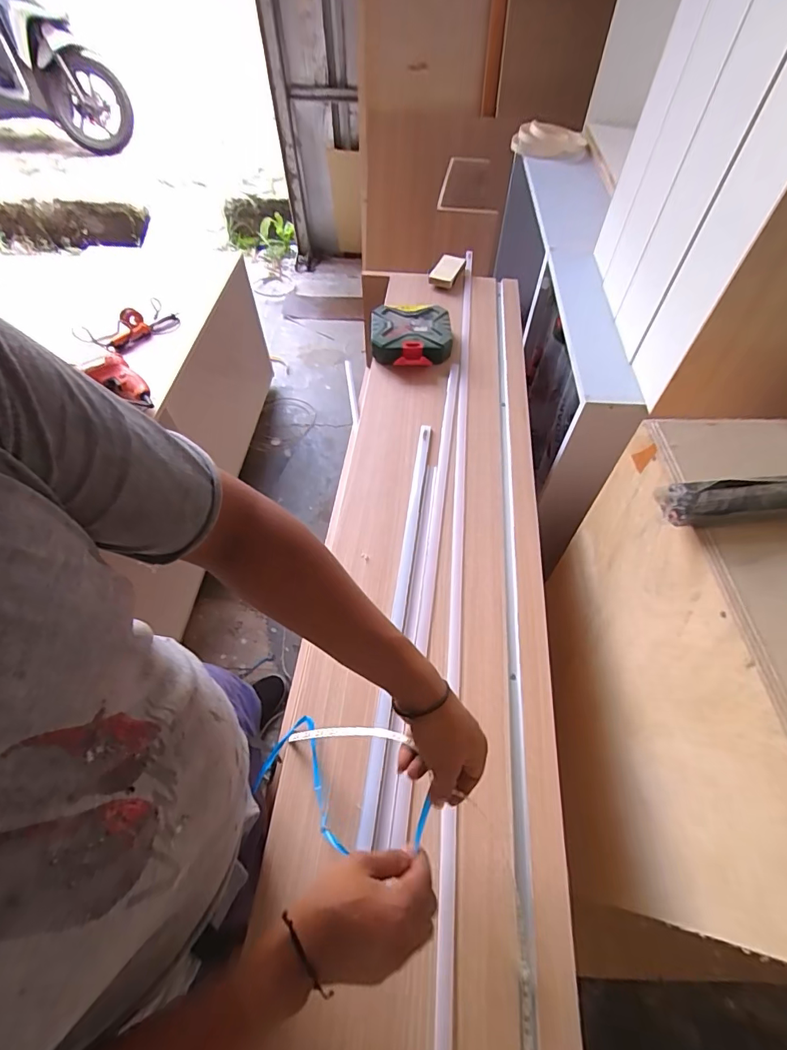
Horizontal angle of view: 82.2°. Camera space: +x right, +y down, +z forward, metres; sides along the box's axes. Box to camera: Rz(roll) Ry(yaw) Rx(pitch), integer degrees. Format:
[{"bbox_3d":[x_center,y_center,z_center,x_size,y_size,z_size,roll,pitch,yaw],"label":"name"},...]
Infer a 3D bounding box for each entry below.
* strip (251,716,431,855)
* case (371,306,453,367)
[{"bbox_3d":[-0.064,0.269,0.480,0.226,0.029,0.110,-12,66,37],"label":"strip"},{"bbox_3d":[0.038,-0.409,0.986,0.173,0.058,0.176,2,56,1],"label":"case"}]

